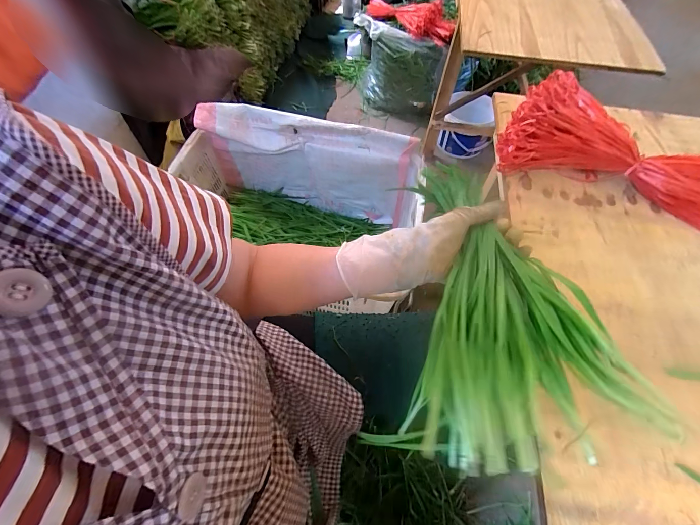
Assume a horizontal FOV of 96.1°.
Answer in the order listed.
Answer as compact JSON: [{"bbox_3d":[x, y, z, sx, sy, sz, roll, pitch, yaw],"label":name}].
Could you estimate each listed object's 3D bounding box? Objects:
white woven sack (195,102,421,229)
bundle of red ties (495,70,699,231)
[{"bbox_3d":[-0.120,-0.285,0.987,0.622,0.329,0.067,10,59,3],"label":"white woven sack"},{"bbox_3d":[0.417,-0.183,0.490,0.333,0.080,0.168,23,60,12],"label":"bundle of red ties"}]

